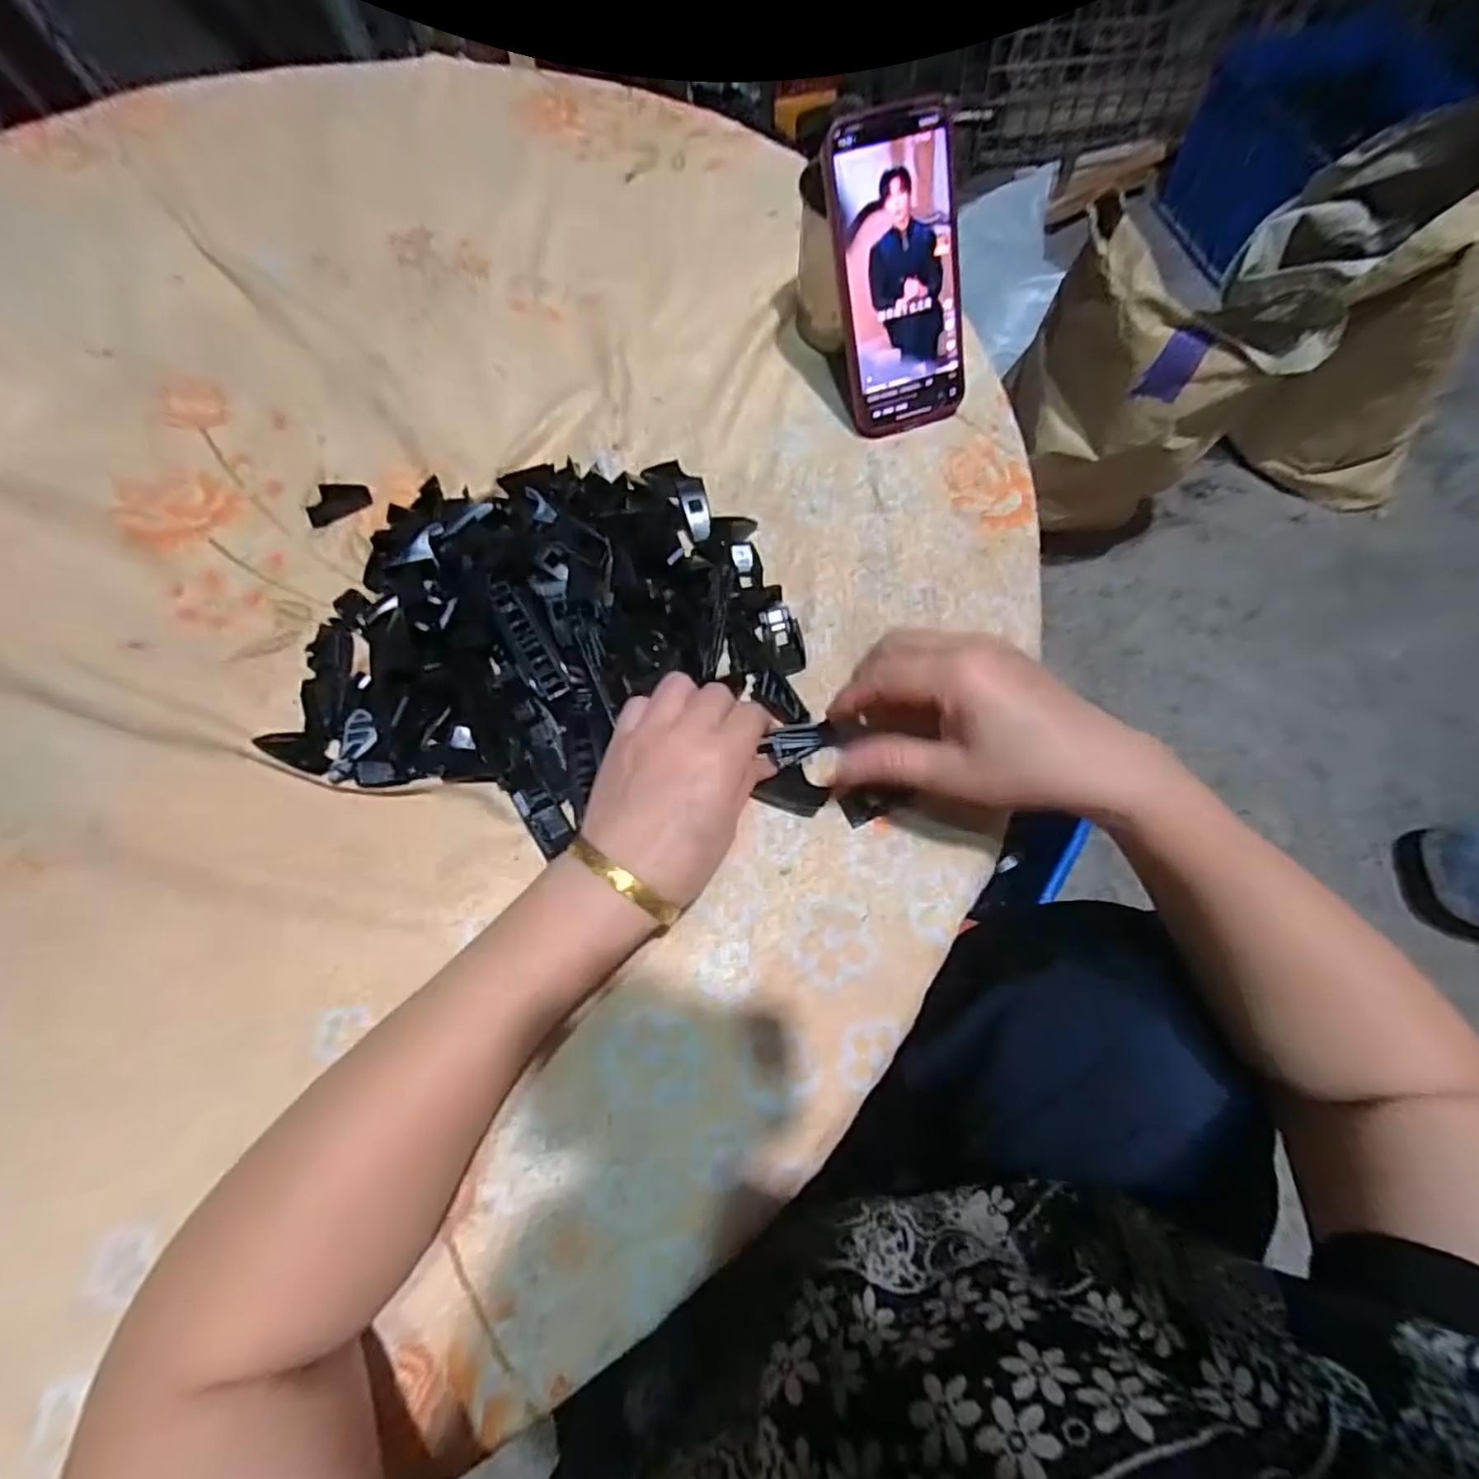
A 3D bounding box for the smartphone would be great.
[{"bbox_3d":[0.100,-0.284,0.397,0.077,0.163,0.012,-19,30,-6],"label":"smartphone"}]

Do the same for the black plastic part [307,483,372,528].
[{"bbox_3d":[-0.272,-0.162,0.431,0.041,0.004,0.026,-27,87,-16],"label":"black plastic part"}]

